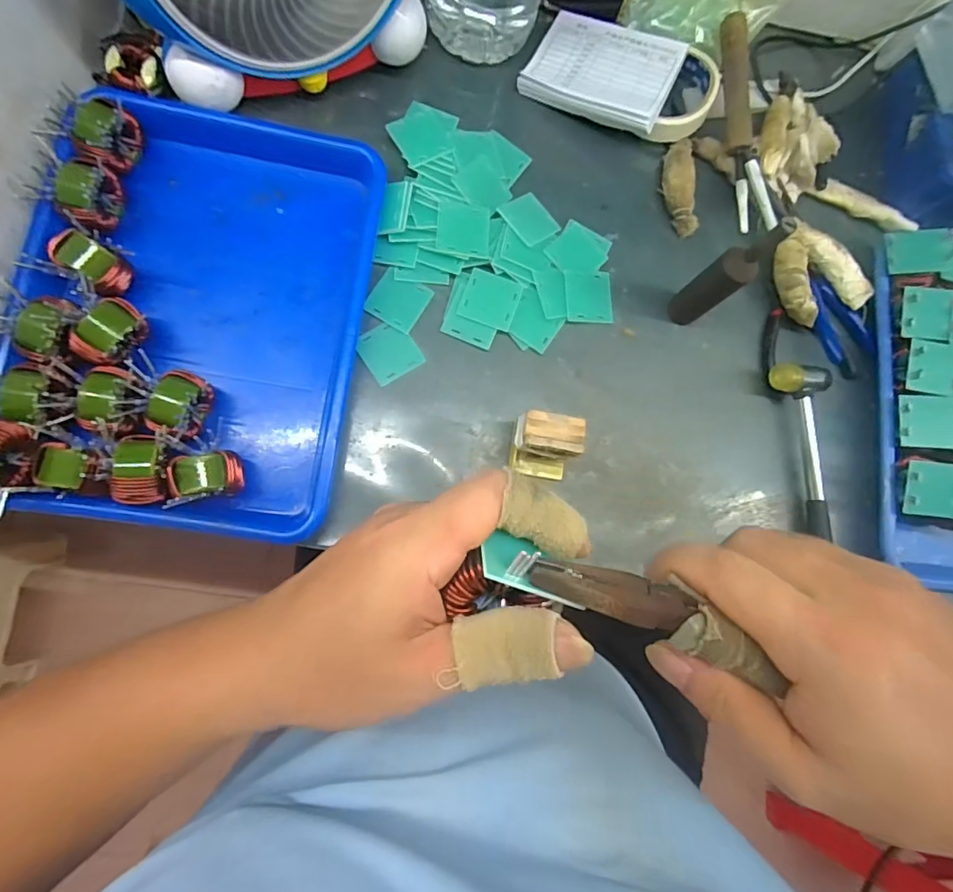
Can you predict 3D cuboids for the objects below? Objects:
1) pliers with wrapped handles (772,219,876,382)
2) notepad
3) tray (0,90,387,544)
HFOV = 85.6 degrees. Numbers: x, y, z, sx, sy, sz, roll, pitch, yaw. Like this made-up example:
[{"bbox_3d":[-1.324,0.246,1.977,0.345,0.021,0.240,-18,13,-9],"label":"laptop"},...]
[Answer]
[{"bbox_3d":[0.323,-0.140,0.477,0.079,0.032,0.145,-35,88,-11],"label":"pliers with wrapped handles"},{"bbox_3d":[0.120,-0.357,0.484,0.131,0.014,0.102,25,79,11],"label":"notepad"},{"bbox_3d":[-0.215,-0.107,0.398,0.244,0.043,0.332,10,81,-6],"label":"tray"}]

